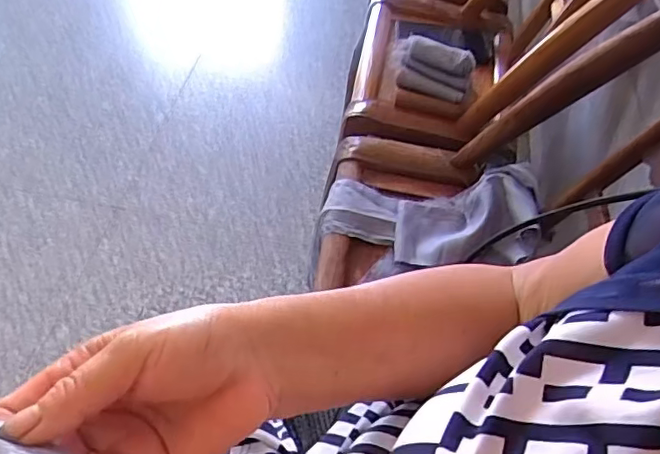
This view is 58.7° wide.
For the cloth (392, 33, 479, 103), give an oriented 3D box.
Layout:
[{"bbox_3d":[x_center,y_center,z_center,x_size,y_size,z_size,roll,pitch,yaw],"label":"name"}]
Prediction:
[{"bbox_3d":[0.159,-0.254,0.920,0.124,0.042,0.091,22,53,11],"label":"cloth"}]

